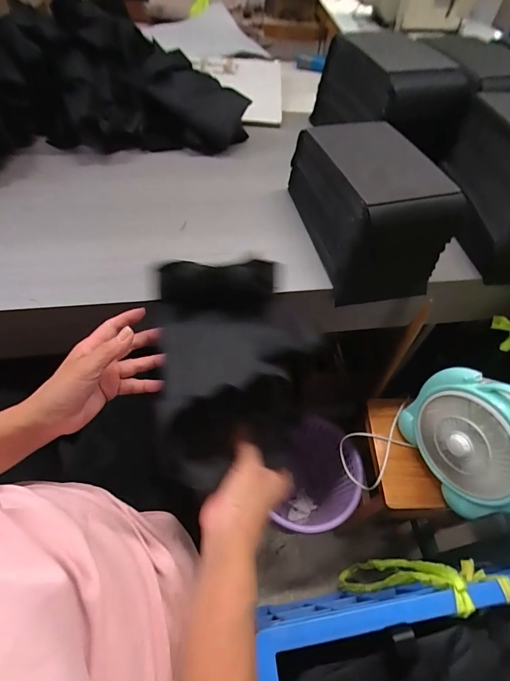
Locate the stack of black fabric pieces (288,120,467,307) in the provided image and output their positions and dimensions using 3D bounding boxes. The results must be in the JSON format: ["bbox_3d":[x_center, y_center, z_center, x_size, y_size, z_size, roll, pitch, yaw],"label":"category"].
[{"bbox_3d":[0.190,-0.228,0.589,0.181,0.151,0.289,-11,57,-11],"label":"stack of black fabric pieces"}]

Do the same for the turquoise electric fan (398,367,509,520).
[{"bbox_3d":[0.390,0.169,0.620,0.113,0.221,0.238,-21,60,-17],"label":"turquoise electric fan"}]

